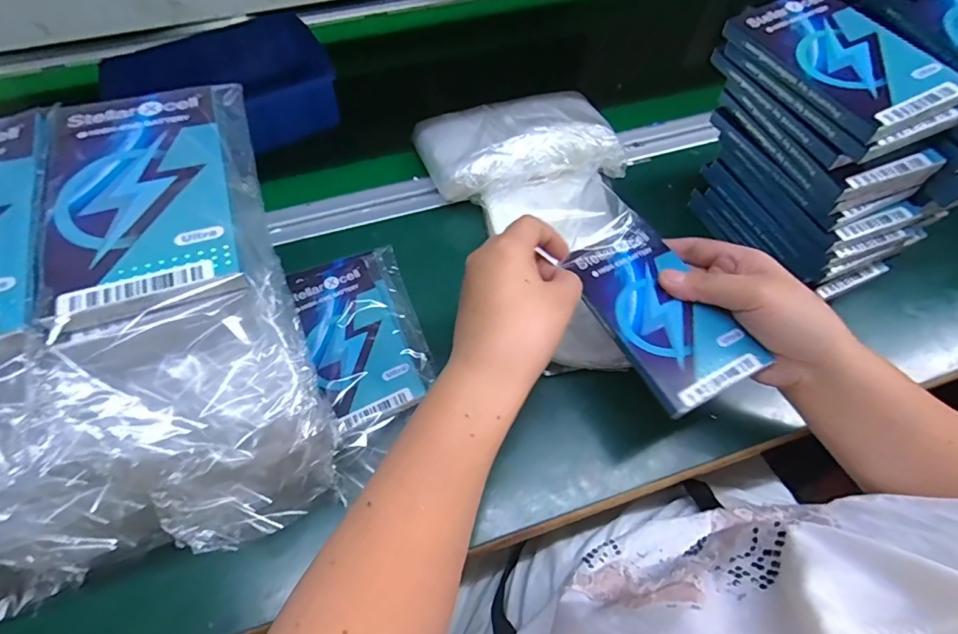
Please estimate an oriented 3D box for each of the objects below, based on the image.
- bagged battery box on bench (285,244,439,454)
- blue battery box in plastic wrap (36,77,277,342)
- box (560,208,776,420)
[{"bbox_3d":[-0.089,0.011,0.373,0.087,0.020,0.158,-22,62,-13],"label":"bagged battery box on bench"},{"bbox_3d":[-0.155,-0.062,0.232,0.092,0.017,0.136,-16,61,-10],"label":"blue battery box in plastic wrap"},{"bbox_3d":[0.120,-0.007,0.326,0.075,0.008,0.137,-24,63,-14],"label":"box"}]

